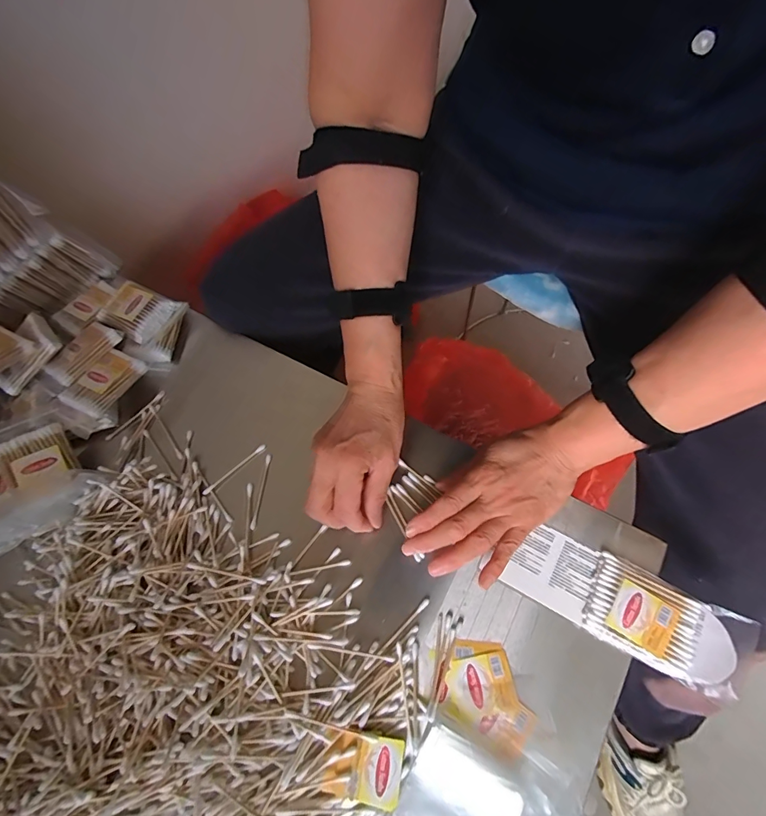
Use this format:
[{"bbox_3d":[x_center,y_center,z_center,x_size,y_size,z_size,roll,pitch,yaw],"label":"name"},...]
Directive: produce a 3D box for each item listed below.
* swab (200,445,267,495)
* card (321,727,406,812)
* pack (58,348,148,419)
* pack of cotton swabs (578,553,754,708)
[{"bbox_3d":[-0.145,0.059,0.409,0.071,0.008,0.007,-41,69,-11],"label":"swab"},{"bbox_3d":[-0.015,0.260,0.303,0.056,0.006,0.041,7,68,9],"label":"card"},{"bbox_3d":[-0.287,-0.028,0.429,0.045,0.019,0.072,25,72,16],"label":"pack"},{"bbox_3d":[0.217,0.168,0.324,0.109,0.016,0.064,26,72,16],"label":"pack of cotton swabs"}]

